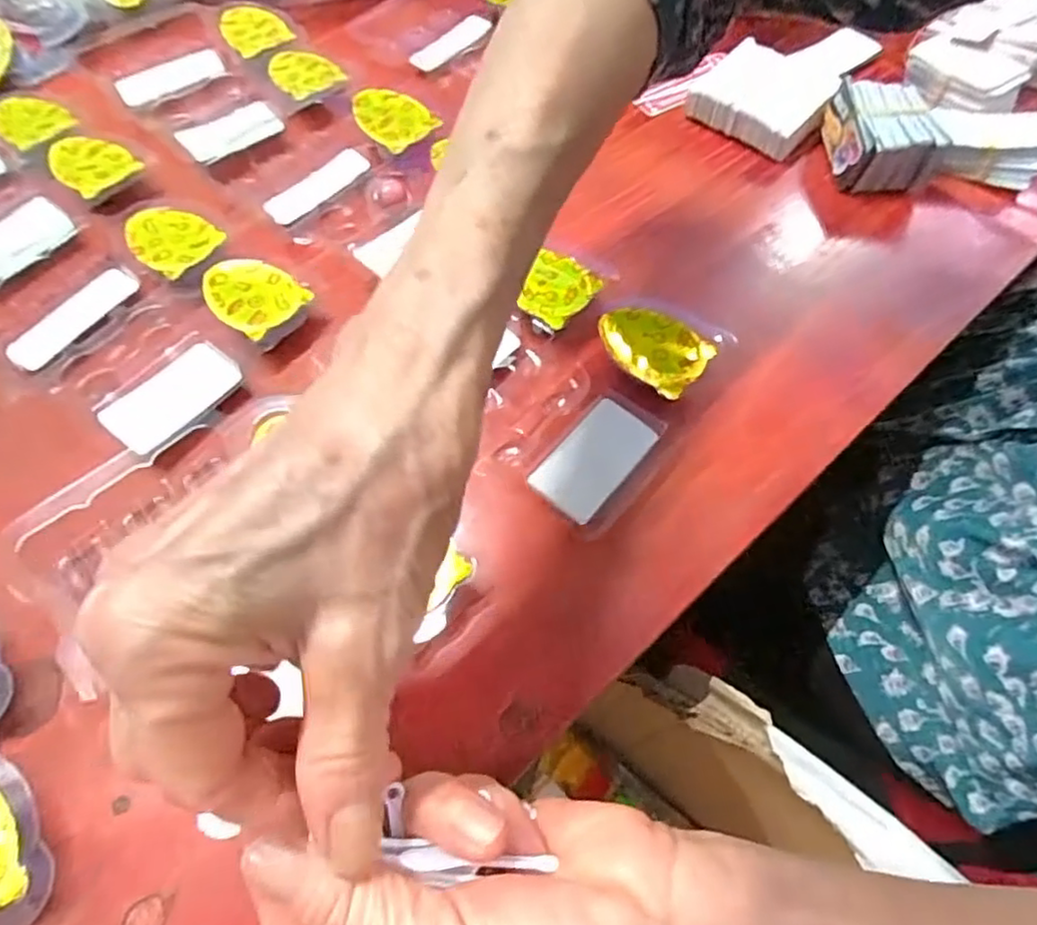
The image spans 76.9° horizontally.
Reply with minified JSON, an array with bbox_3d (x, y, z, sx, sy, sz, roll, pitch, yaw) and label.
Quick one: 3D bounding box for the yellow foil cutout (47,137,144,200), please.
[{"bbox_3d":[-0.244,-0.169,0.370,0.051,0.005,0.038,31,67,15],"label":"yellow foil cutout"}]

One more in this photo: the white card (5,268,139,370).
[{"bbox_3d":[-0.221,-0.073,0.324,0.016,0.008,0.068,27,66,14],"label":"white card"}]

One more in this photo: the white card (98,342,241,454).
[{"bbox_3d":[-0.157,-0.031,0.298,0.031,0.004,0.058,40,63,11],"label":"white card"}]

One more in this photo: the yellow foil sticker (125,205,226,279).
[{"bbox_3d":[-0.182,-0.116,0.343,0.047,0.010,0.038,30,66,15],"label":"yellow foil sticker"}]

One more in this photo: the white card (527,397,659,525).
[{"bbox_3d":[0.032,-0.002,0.273,0.030,0.004,0.055,38,65,14],"label":"white card"}]

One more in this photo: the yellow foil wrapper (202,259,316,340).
[{"bbox_3d":[-0.131,-0.080,0.326,0.046,0.019,0.039,34,67,16],"label":"yellow foil wrapper"}]

